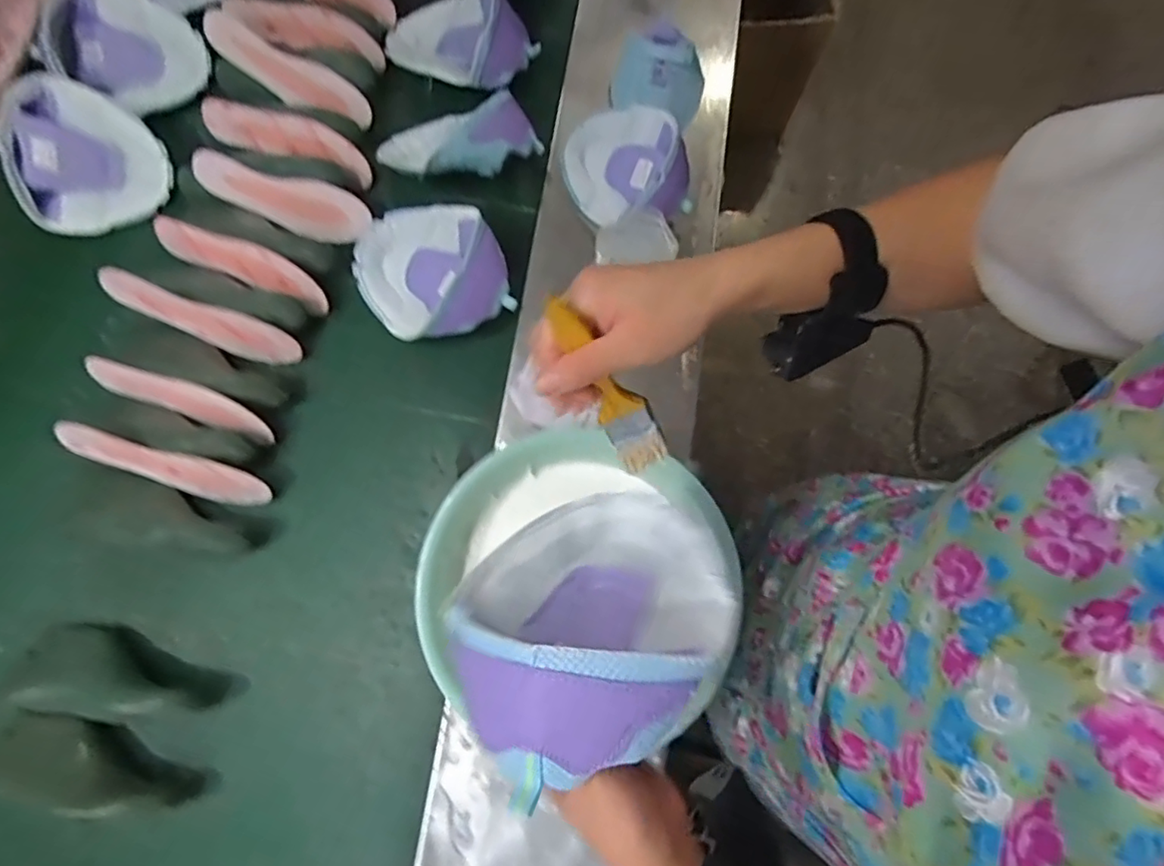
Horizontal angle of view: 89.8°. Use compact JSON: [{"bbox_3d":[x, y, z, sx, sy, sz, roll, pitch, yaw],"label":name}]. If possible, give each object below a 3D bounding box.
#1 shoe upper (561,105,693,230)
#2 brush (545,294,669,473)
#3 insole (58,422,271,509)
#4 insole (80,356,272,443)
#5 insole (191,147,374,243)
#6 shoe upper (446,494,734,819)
[{"bbox_3d":[0.056,-0.346,0.768,0.165,0.079,0.149,7,78,0],"label":"shoe upper"},{"bbox_3d":[0.016,-0.028,0.363,0.032,0.146,0.013,-24,42,12],"label":"brush"},{"bbox_3d":[-0.485,0.040,0.688,0.226,0.070,0.013,20,39,-13],"label":"insole"},{"bbox_3d":[-0.486,-0.041,0.710,0.218,0.065,0.015,18,43,-3],"label":"insole"},{"bbox_3d":[-0.402,-0.314,0.784,0.228,0.075,0.017,14,48,-11],"label":"insole"},{"bbox_3d":[0.010,0.097,0.370,0.170,0.187,0.065,-20,123,-15],"label":"shoe upper"}]

